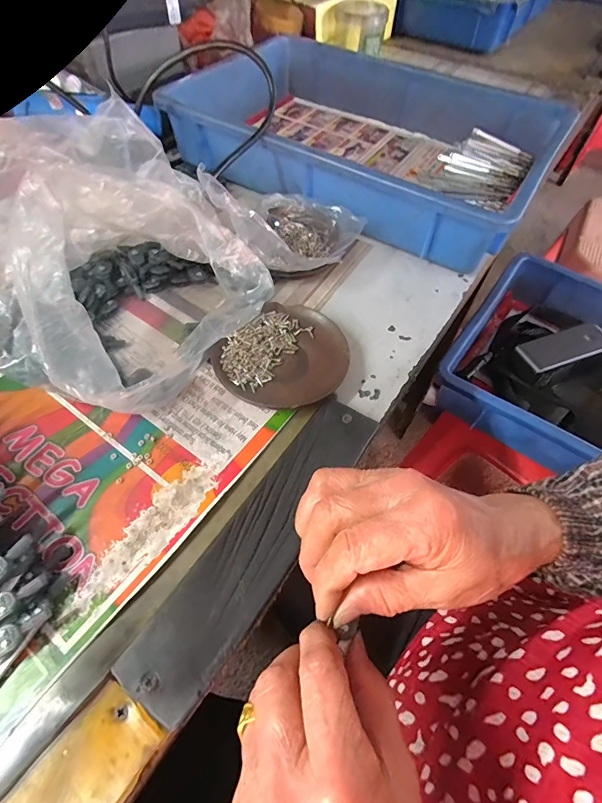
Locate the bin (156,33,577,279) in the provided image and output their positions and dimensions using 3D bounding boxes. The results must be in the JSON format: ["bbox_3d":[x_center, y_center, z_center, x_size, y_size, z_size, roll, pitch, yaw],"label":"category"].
[{"bbox_3d":[0.067,-0.337,0.506,0.435,0.078,0.296,28,60,16],"label":"bin"}]

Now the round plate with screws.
[{"bbox_3d":[-0.013,-0.036,0.348,0.100,0.017,0.108,1,57,-1],"label":"round plate with screws"}]

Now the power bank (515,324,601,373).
[{"bbox_3d":[0.350,-0.070,0.521,0.125,0.012,0.048,-16,55,-10],"label":"power bank"}]

